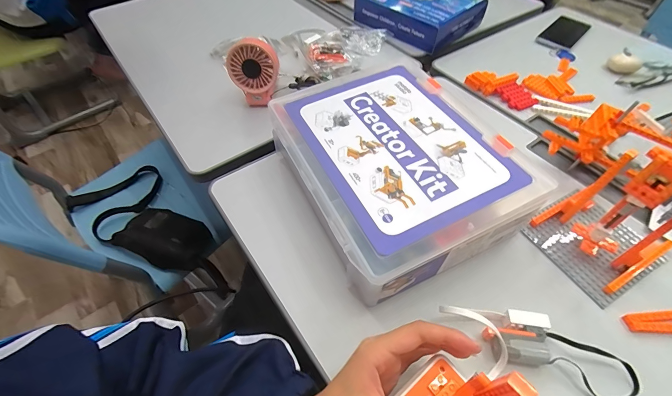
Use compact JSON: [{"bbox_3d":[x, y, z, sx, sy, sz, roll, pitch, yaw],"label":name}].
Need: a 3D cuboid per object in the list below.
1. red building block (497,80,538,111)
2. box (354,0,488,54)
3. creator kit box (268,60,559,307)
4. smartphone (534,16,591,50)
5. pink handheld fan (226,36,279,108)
[{"bbox_3d":[0.331,-0.185,0.592,0.052,0.006,0.060,-25,73,-12],"label":"red building block"},{"bbox_3d":[0.186,-0.430,0.736,0.211,0.062,0.218,-37,63,-26],"label":"box"},{"bbox_3d":[0.069,-0.043,0.430,0.243,0.094,0.291,-21,57,-17],"label":"creator kit box"},{"bbox_3d":[0.532,-0.386,0.754,0.074,0.008,0.178,36,60,22],"label":"smartphone"},{"bbox_3d":[-0.132,-0.202,0.528,0.078,0.105,0.032,-13,55,-11],"label":"pink handheld fan"}]

